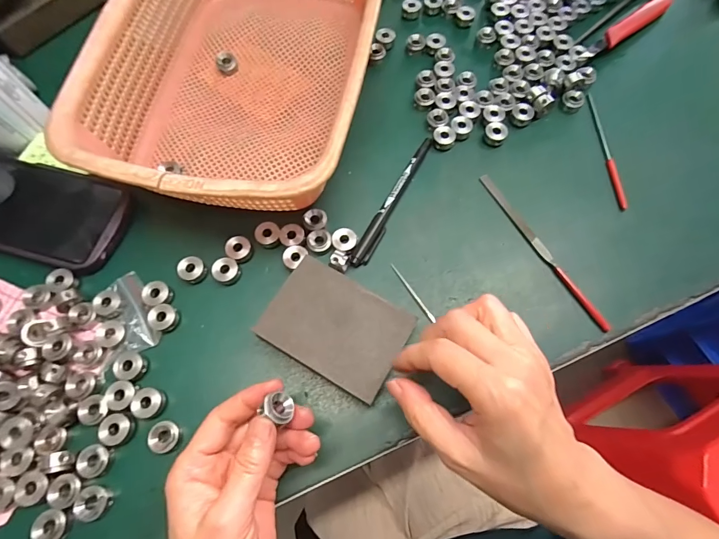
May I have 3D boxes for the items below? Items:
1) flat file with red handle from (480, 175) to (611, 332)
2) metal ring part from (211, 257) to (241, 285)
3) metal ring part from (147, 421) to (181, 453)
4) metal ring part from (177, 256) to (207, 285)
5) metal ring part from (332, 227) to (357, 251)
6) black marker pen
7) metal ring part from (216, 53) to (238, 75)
[{"bbox_3d":[0.146,-0.018,0.311,0.007,0.008,0.153,-27,72,-8],"label":"flat file with red handle"},{"bbox_3d":[-0.105,0.001,0.304,0.020,0.013,0.018,-40,74,-12],"label":"metal ring part"},{"bbox_3d":[-0.131,0.114,0.262,0.019,0.011,0.019,0,70,1],"label":"metal ring part"},{"bbox_3d":[-0.131,0.001,0.304,0.019,0.011,0.019,0,70,1],"label":"metal ring part"},{"bbox_3d":[-0.012,-0.024,0.309,0.020,0.008,0.018,-8,70,-1],"label":"metal ring part"},{"bbox_3d":[0.029,-0.060,0.327,0.014,0.009,0.136,26,73,10],"label":"black marker pen"},{"bbox_3d":[-0.130,-0.203,0.378,0.019,0.013,0.017,-21,71,-6],"label":"metal ring part"}]

